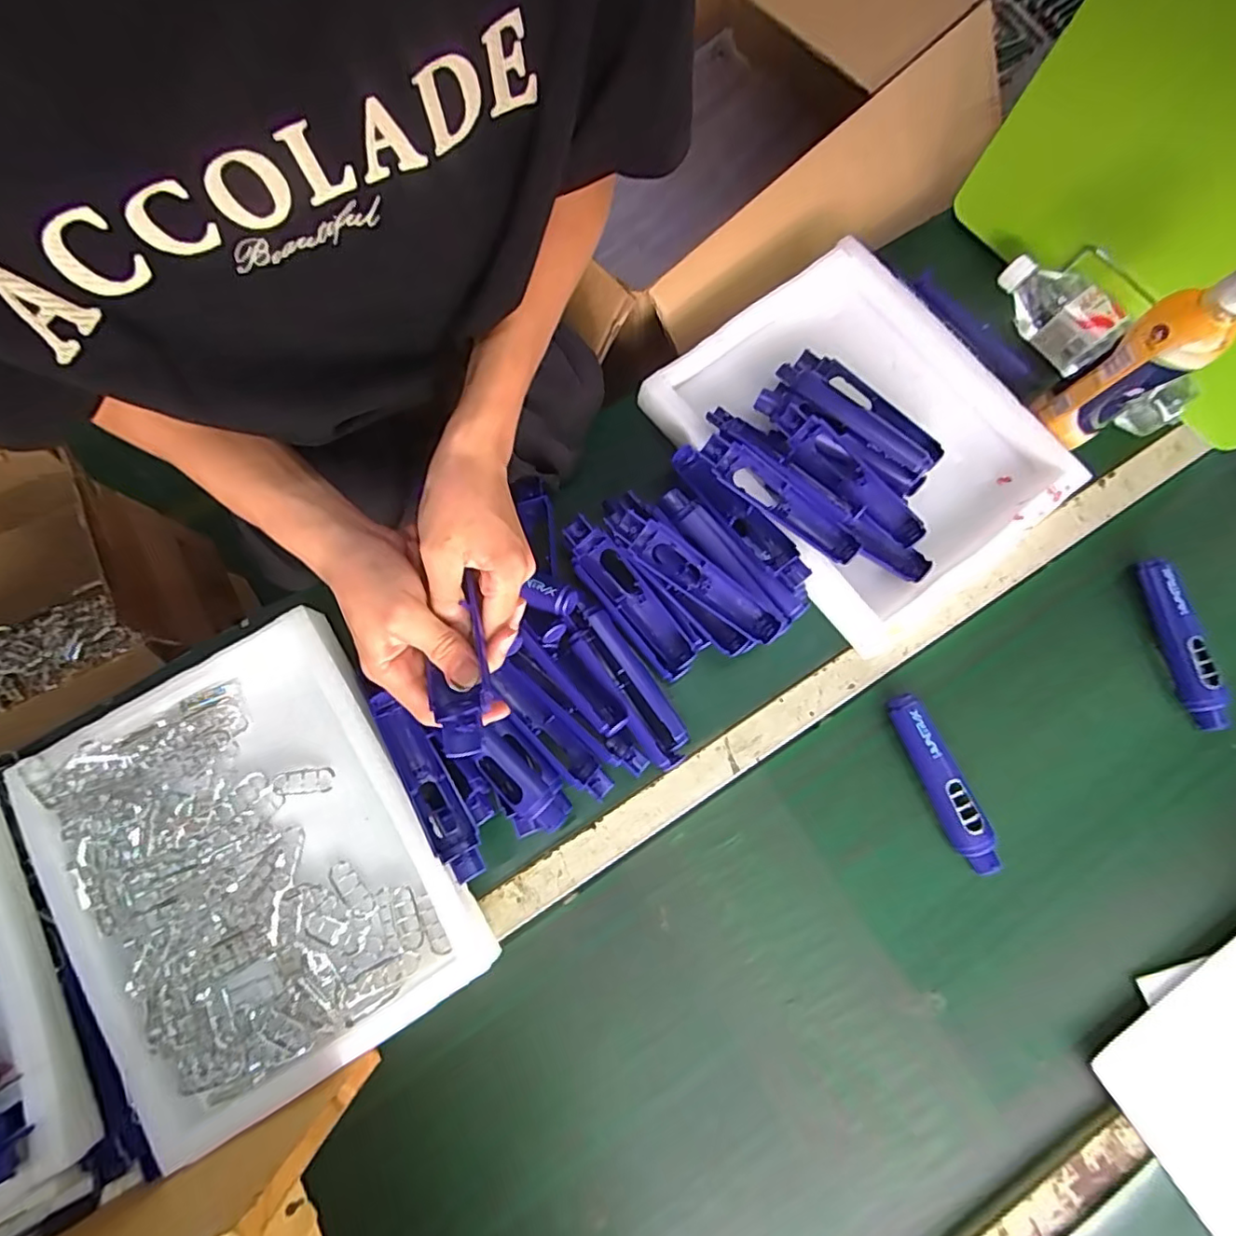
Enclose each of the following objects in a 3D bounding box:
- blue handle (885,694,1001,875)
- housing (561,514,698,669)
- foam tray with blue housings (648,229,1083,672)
[{"bbox_3d":[0.302,0.153,0.556,0.032,0.026,0.169,-25,80,-5],"label":"blue handle"},{"bbox_3d":[0.011,-0.024,0.571,0.033,0.033,0.171,-38,82,-7],"label":"housing"},{"bbox_3d":[0.248,-0.184,0.607,0.309,0.069,0.364,-38,82,-7],"label":"foam tray with blue housings"}]

